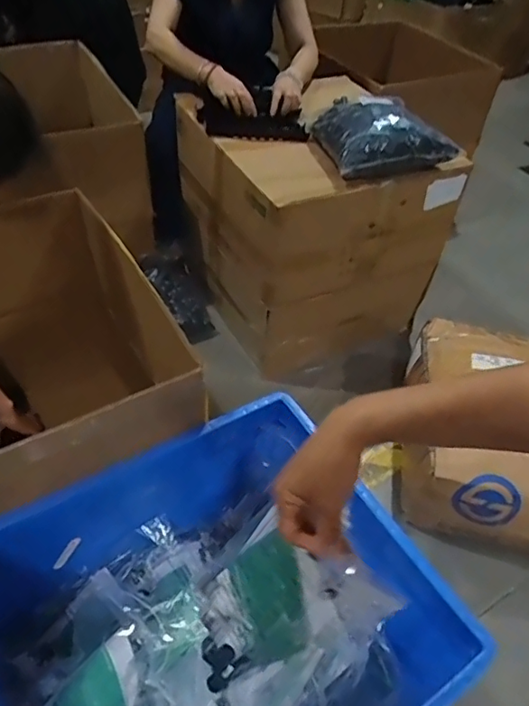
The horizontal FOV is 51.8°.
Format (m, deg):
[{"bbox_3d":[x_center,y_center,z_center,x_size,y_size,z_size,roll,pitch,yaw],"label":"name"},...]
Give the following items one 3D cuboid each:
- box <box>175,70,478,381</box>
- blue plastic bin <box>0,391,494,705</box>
[{"bbox_3d":[0.102,-0.341,1.451,0.481,0.504,0.566,-21,52,-24],"label":"box"},{"bbox_3d":[-0.093,0.409,0.794,0.567,0.311,0.481,-21,52,-24],"label":"blue plastic bin"}]

